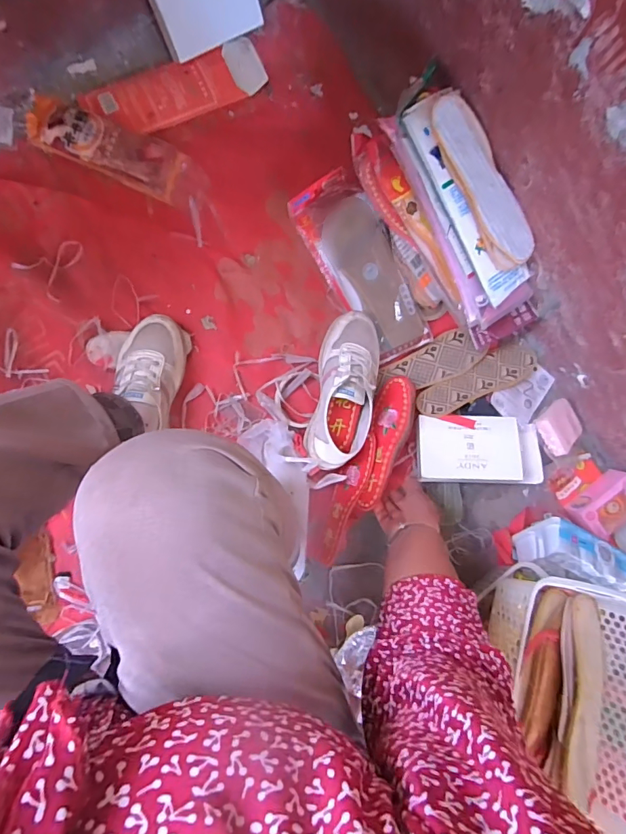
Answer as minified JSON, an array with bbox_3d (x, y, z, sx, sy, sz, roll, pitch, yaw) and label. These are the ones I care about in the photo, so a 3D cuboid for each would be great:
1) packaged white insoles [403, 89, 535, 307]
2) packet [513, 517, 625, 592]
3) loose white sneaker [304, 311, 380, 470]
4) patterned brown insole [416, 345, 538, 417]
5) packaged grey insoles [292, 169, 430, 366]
[{"bbox_3d":[0.241,-0.318,0.663,0.108,0.044,0.302,-38,111,-8],"label":"packaged white insoles"},{"bbox_3d":[0.452,0.238,0.765,0.191,0.076,0.088,24,85,-8],"label":"packet"},{"bbox_3d":[0.053,-0.042,0.716,0.095,0.074,0.253,12,87,-8],"label":"loose white sneaker"},{"bbox_3d":[0.293,-0.069,0.805,0.248,0.013,0.071,-23,69,-15],"label":"patterned brown insole"},{"bbox_3d":[0.084,-0.248,0.760,0.118,0.031,0.313,-32,94,-8],"label":"packaged grey insoles"}]

